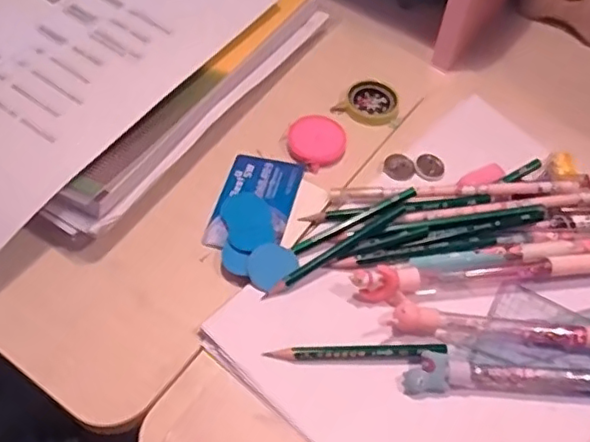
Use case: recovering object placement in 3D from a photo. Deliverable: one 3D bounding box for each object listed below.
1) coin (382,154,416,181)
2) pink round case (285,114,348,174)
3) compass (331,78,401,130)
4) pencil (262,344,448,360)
[{"bbox_3d":[0.080,-0.041,0.469,0.024,0.004,0.022,-1,67,1],"label":"coin"},{"bbox_3d":[0.017,-0.062,0.480,0.046,0.009,0.046,2,63,-4],"label":"pink round case"},{"bbox_3d":[0.065,-0.098,0.510,0.052,0.011,0.042,24,57,13],"label":"compass"},{"bbox_3d":[0.038,0.080,0.378,0.109,0.008,0.008,0,55,-3],"label":"pencil"}]

